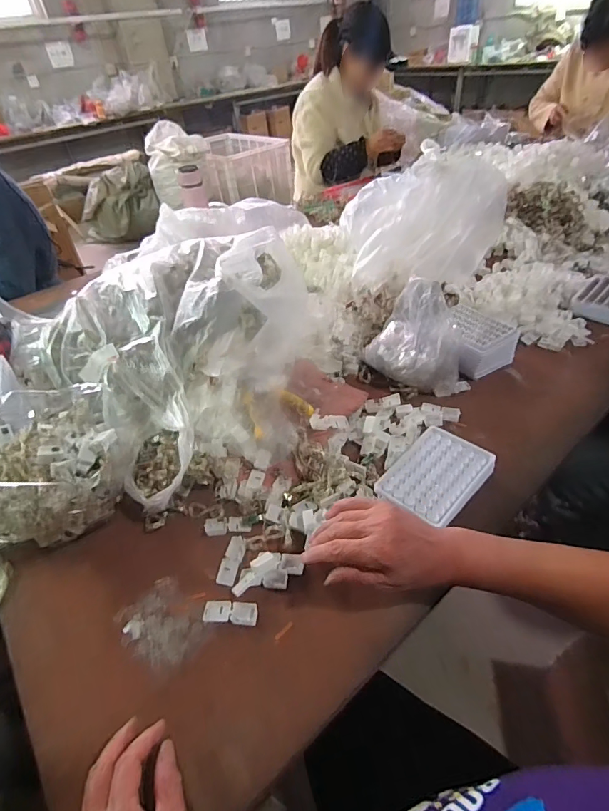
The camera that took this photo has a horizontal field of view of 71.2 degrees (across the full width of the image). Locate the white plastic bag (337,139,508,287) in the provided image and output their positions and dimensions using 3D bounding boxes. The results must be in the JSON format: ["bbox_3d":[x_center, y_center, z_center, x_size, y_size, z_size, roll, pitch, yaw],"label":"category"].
[{"bbox_3d":[0.223,-0.362,0.850,0.288,0.221,0.160,-13,42,-7],"label":"white plastic bag"}]

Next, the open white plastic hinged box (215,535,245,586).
[{"bbox_3d":[-0.083,0.176,0.485,0.021,0.004,0.056,3,42,12],"label":"open white plastic hinged box"}]

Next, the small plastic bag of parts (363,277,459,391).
[{"bbox_3d":[0.169,-0.109,0.668,0.146,0.136,0.112,4,42,12],"label":"small plastic bag of parts"}]

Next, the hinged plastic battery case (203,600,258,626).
[{"bbox_3d":[-0.078,0.216,0.444,0.058,0.006,0.022,1,42,9],"label":"hinged plastic battery case"}]

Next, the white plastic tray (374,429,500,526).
[{"bbox_3d":[0.164,0.086,0.535,0.129,0.012,0.099,-39,50,-25],"label":"white plastic tray"}]

